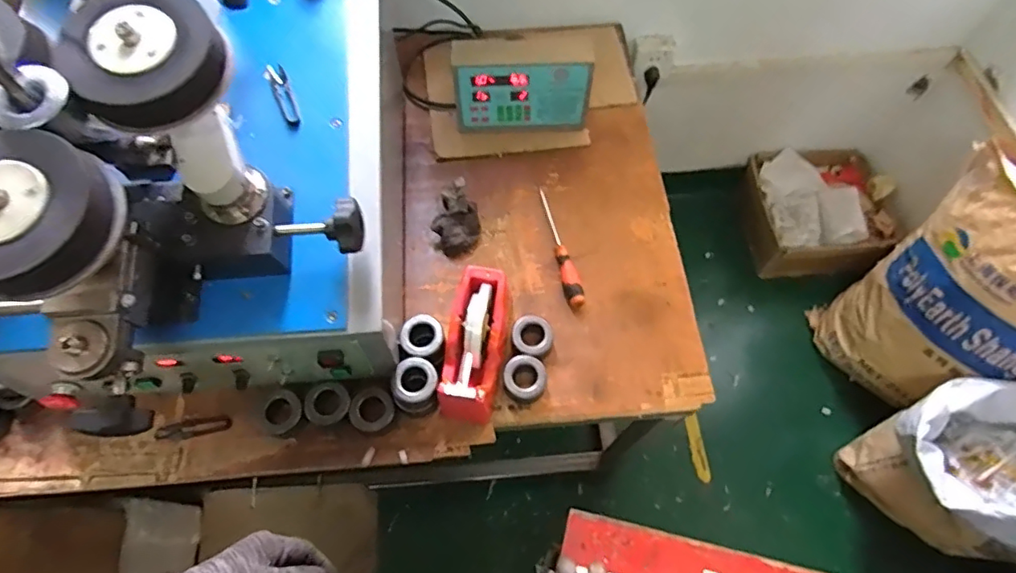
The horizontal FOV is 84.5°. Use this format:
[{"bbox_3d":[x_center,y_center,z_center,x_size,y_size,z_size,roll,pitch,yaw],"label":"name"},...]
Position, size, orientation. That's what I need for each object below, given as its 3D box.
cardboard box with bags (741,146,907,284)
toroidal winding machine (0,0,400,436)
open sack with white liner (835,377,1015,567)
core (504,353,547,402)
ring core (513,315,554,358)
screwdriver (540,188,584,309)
[{"bbox_3d":[0.845,-0.208,1.543,0.355,0.200,0.366,0,65,0],"label":"cardboard box with bags"},{"bbox_3d":[-0.382,-0.175,0.627,0.433,0.499,0.622,-3,65,-1],"label":"toroidal winding machine"},{"bbox_3d":[0.972,0.392,1.171,0.326,0.359,0.325,-3,65,-1],"label":"open sack with white liner"},{"bbox_3d":[0.026,0.131,0.802,0.061,0.035,0.061,0,65,0],"label":"core"},{"bbox_3d":[0.035,0.077,0.831,0.059,0.037,0.060,0,65,0],"label":"ring core"},{"bbox_3d":[0.084,-0.067,0.904,0.026,0.024,0.223,-11,65,-5],"label":"screwdriver"}]

